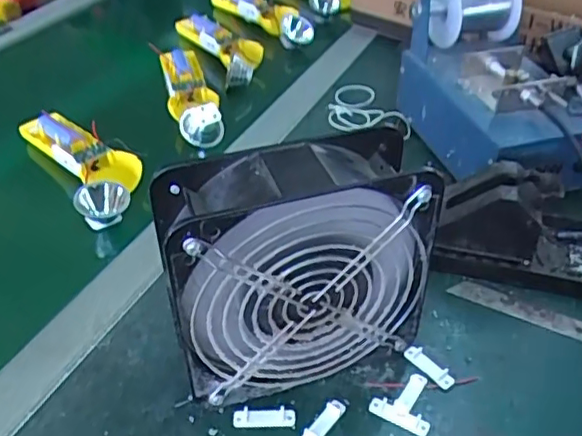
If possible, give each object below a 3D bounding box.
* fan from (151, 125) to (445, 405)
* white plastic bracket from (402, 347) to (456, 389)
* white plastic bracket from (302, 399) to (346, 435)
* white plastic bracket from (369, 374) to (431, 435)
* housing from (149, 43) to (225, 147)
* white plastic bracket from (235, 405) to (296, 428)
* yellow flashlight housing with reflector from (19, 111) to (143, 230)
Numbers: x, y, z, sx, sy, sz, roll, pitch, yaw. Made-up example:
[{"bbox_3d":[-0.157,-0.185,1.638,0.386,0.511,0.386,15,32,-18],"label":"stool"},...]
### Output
[{"bbox_3d":[0.003,0.034,0.353,0.146,0.151,0.058,-13,41,-17],"label":"fan"},{"bbox_3d":[0.091,0.096,0.391,0.011,0.004,0.037,-27,47,-30],"label":"white plastic bracket"},{"bbox_3d":[0.019,0.123,0.359,0.010,0.006,0.037,27,46,29],"label":"white plastic bracket"},{"bbox_3d":[0.074,0.112,0.372,0.036,0.007,0.038,23,44,25],"label":"white plastic bracket"},{"bbox_3d":[-0.114,-0.142,0.664,0.049,0.038,0.175,-11,41,-14],"label":"housing"},{"bbox_3d":[-0.016,0.120,0.362,0.037,0.006,0.010,1,39,0],"label":"white plastic bracket"},{"bbox_3d":[-0.196,-0.060,0.566,0.065,0.036,0.193,-24,45,-27],"label":"yellow flashlight housing with reflector"}]

